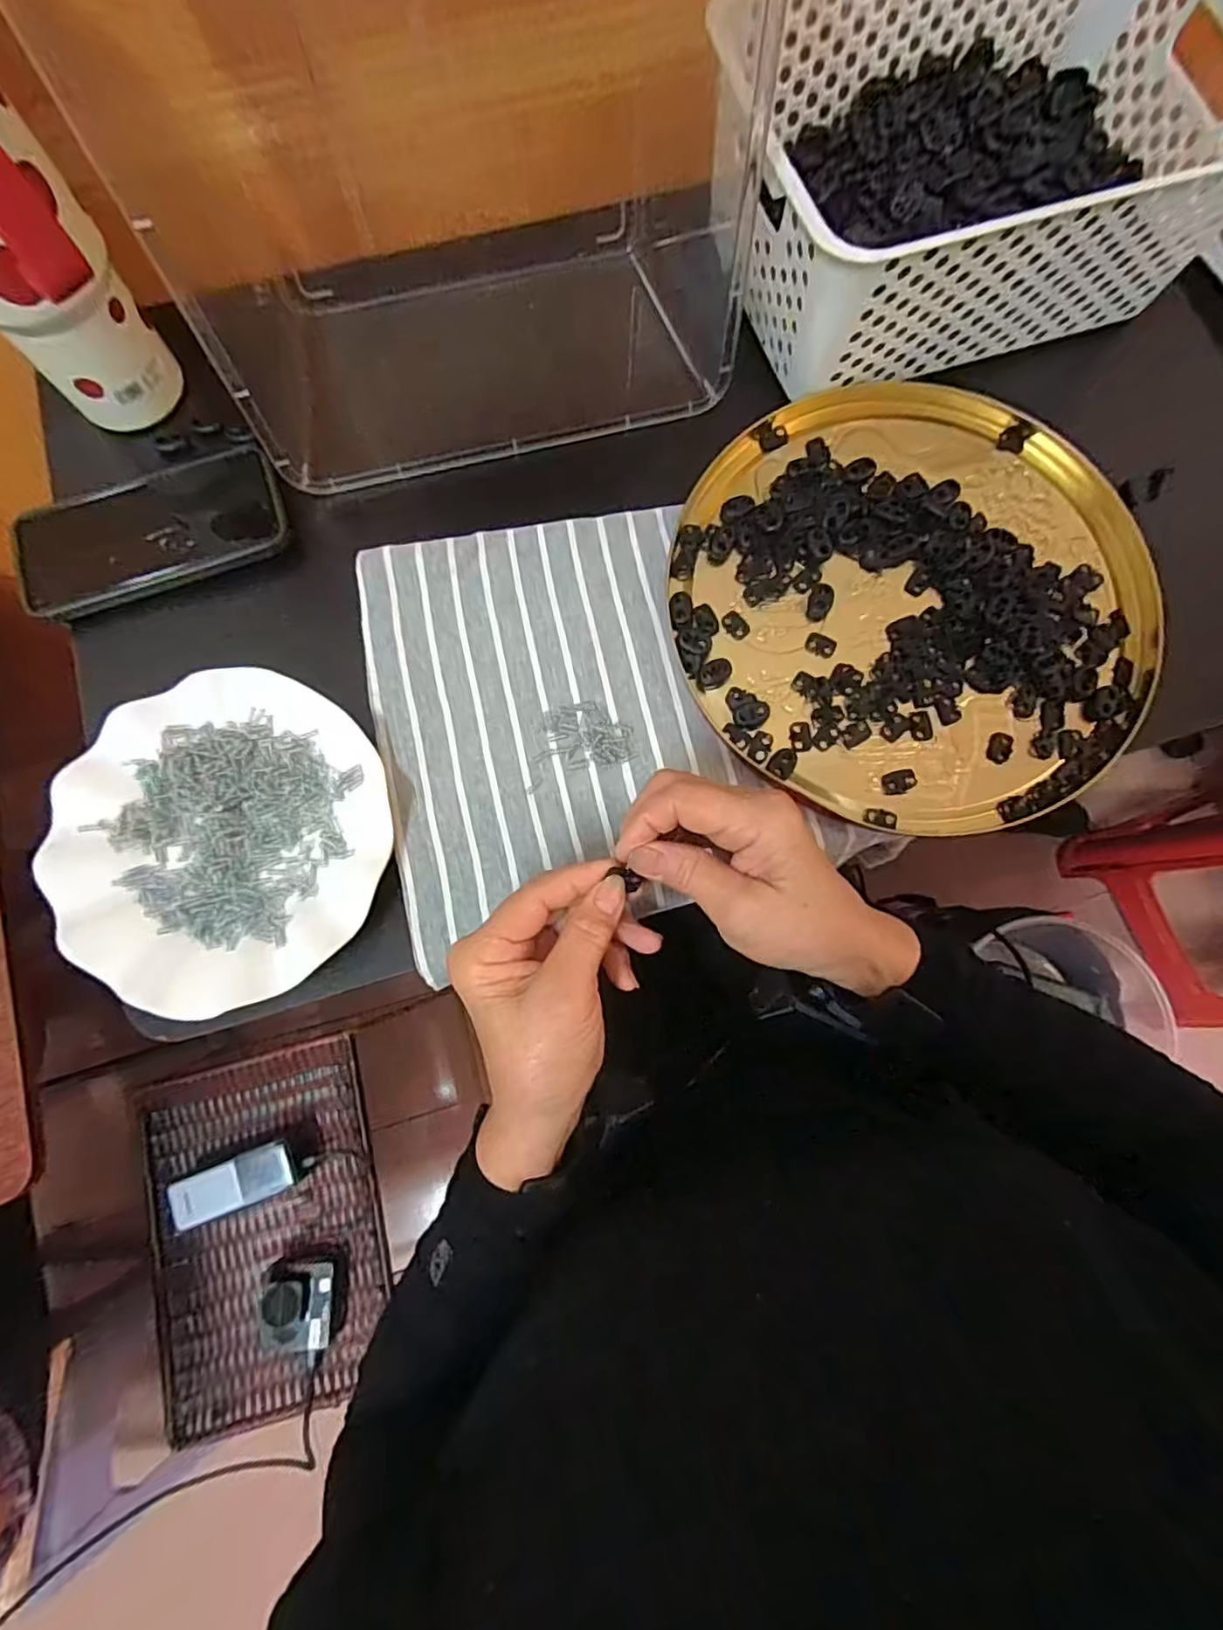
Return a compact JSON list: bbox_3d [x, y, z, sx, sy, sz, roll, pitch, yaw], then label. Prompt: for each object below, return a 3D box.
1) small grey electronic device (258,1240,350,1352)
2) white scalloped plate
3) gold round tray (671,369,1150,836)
[{"bbox_3d":[-0.320,0.512,0.682,0.080,0.054,0.082,-6,80,-3],"label":"small grey electronic device"},{"bbox_3d":[-0.213,0.011,0.357,0.176,0.022,0.176,0,80,-1],"label":"white scalloped plate"},{"bbox_3d":[0.186,-0.135,0.401,0.284,0.016,0.282,0,80,-1],"label":"gold round tray"}]

